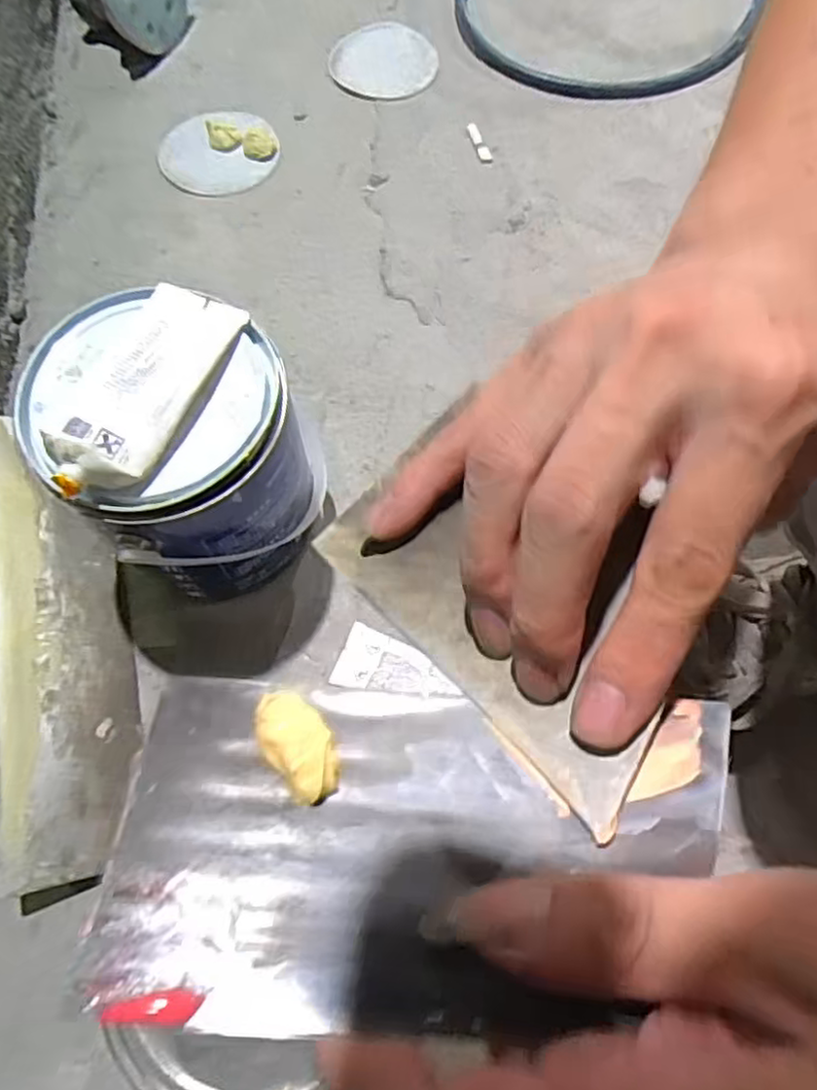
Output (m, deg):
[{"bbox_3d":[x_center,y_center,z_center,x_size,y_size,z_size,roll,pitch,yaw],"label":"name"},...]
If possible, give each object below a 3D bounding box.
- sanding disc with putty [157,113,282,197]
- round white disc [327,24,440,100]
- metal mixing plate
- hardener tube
[{"bbox_3d":[-0.191,-0.393,0.674,0.115,0.010,0.104,9,69,2],"label":"sanding disc with putty"},{"bbox_3d":[-0.029,-0.528,0.737,0.115,0.005,0.116,0,69,-1],"label":"round white disc"},{"bbox_3d":[0.005,0.066,0.155,0.139,0.007,0.074,4,50,0],"label":"metal mixing plate"},{"bbox_3d":[-0.144,-0.088,0.361,0.060,0.025,0.138,22,69,9],"label":"hardener tube"}]

